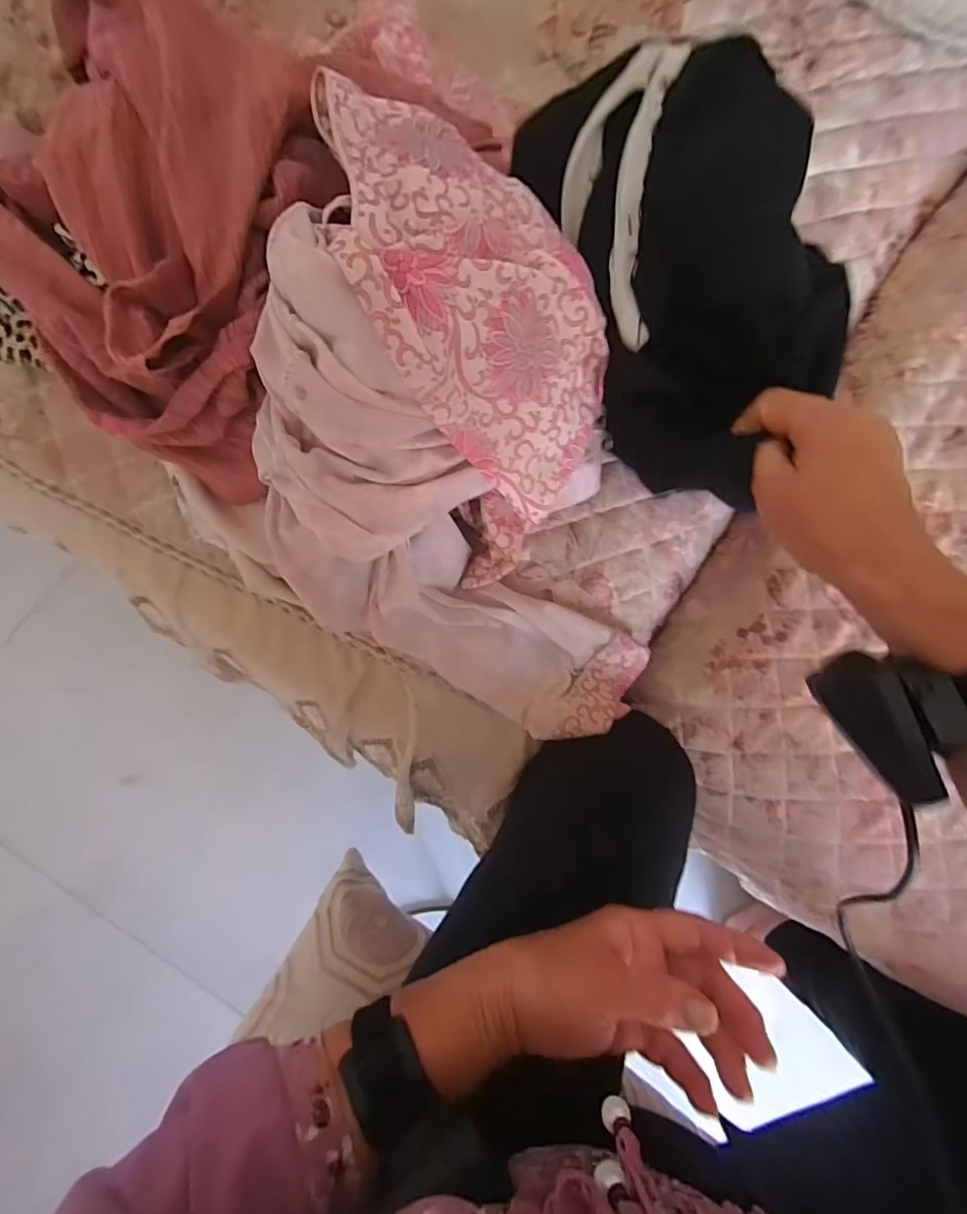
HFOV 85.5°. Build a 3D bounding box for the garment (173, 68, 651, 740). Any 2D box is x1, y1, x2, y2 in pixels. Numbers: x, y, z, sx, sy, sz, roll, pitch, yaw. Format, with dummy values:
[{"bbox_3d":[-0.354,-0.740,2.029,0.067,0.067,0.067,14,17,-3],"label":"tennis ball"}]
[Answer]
[{"bbox_3d":[0.009,-0.069,0.299,0.283,0.179,0.234,30,82,-1],"label":"garment"}]

